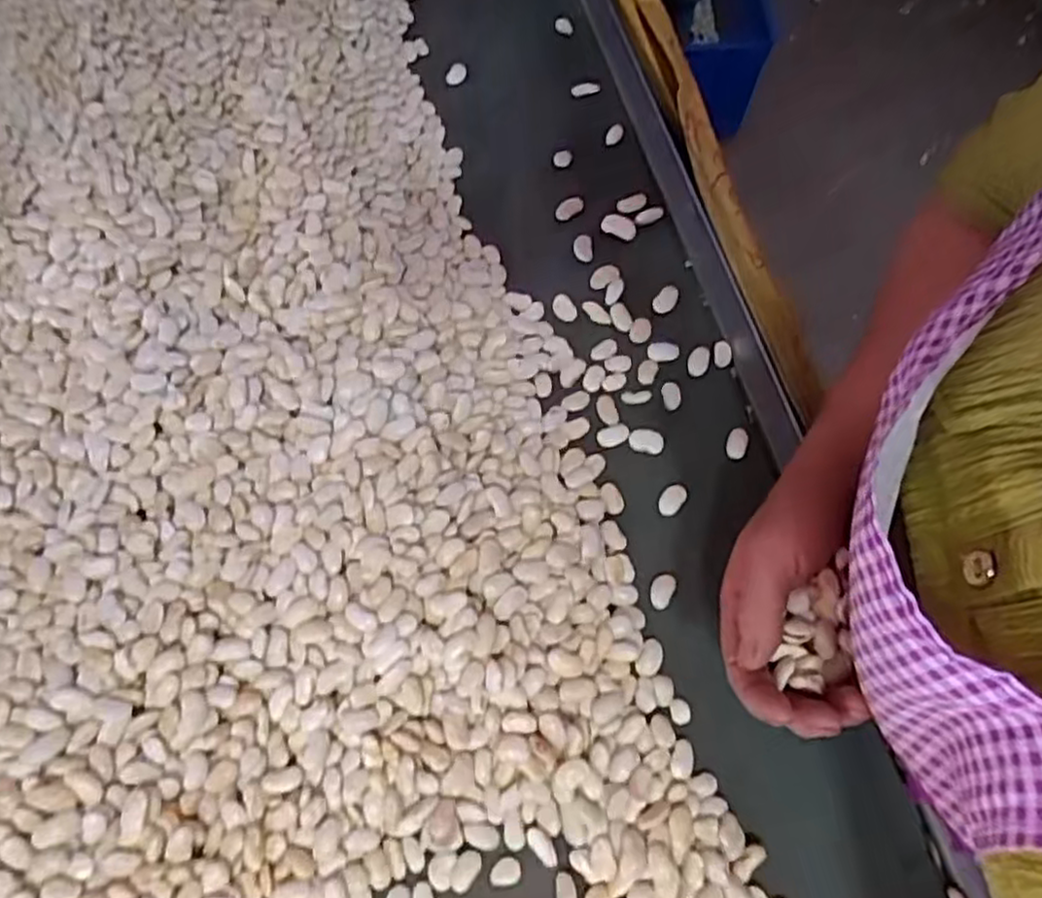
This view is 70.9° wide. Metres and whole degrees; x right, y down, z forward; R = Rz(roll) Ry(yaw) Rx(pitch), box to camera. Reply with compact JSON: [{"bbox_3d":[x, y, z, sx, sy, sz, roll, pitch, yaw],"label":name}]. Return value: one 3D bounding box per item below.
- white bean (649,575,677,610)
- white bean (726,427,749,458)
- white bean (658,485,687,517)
[{"bbox_3d":[0.082,0.082,0.427,0.013,0.004,0.021,26,72,11],"label":"white bean"},{"bbox_3d":[0.134,-0.003,0.455,0.012,0.008,0.019,13,70,7],"label":"white bean"},{"bbox_3d":[0.092,0.030,0.446,0.012,0.004,0.021,39,75,15],"label":"white bean"}]

